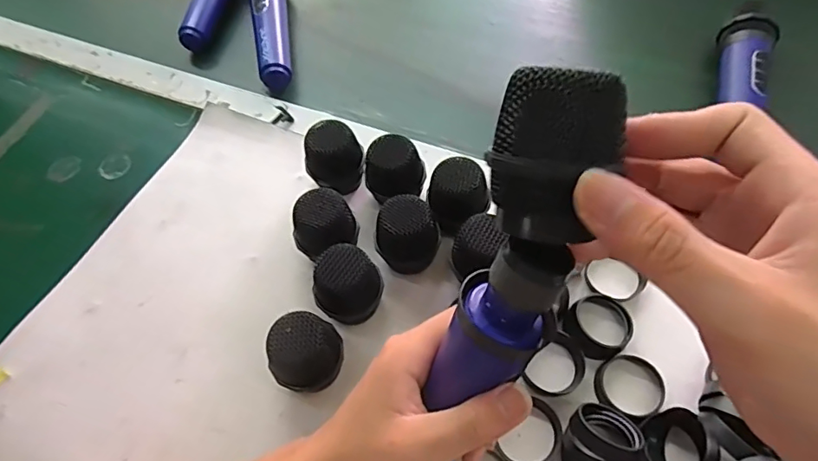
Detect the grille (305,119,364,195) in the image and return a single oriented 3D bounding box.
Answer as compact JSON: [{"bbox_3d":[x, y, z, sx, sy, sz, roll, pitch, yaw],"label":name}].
[{"bbox_3d":[-0.060,-0.054,0.422,0.039,0.059,0.036,-2,58,3],"label":"grille"}]

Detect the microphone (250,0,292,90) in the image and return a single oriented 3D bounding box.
[{"bbox_3d":[-0.147,-0.232,0.552,0.039,0.042,0.191,-10,58,-3],"label":"microphone"}]

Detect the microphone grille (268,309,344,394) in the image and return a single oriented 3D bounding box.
[{"bbox_3d":[-0.067,0.085,0.347,0.043,0.059,0.042,-2,58,3],"label":"microphone grille"}]

